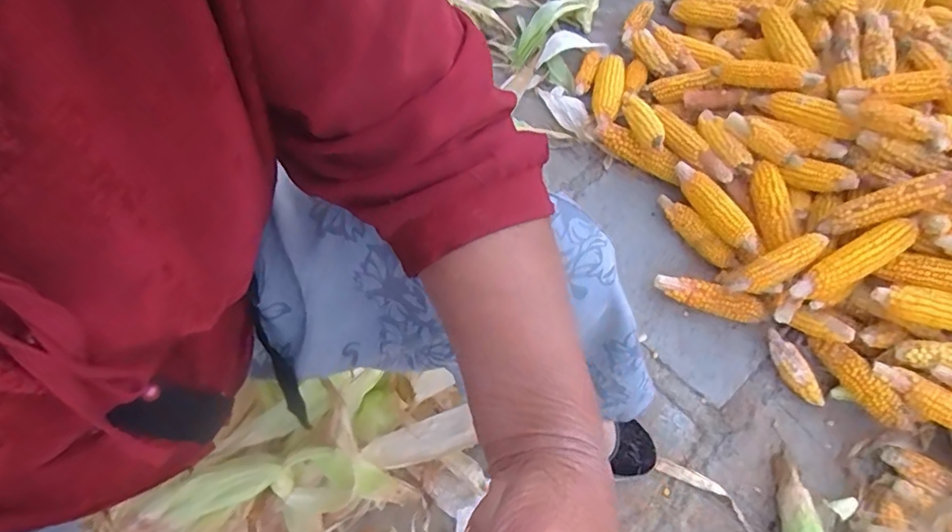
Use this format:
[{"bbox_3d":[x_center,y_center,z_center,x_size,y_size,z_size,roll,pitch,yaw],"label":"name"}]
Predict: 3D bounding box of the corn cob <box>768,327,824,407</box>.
[{"bbox_3d":[0.451,0.144,0.803,0.032,0.029,0.119,-22,73,-13],"label":"corn cob"}]

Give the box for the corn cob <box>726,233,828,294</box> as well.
[{"bbox_3d":[0.425,0.000,0.795,0.138,0.044,0.046,-31,60,5],"label":"corn cob"}]

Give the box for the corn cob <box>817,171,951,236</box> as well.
[{"bbox_3d":[0.565,-0.082,0.772,0.175,0.042,0.044,-22,53,25],"label":"corn cob"}]

